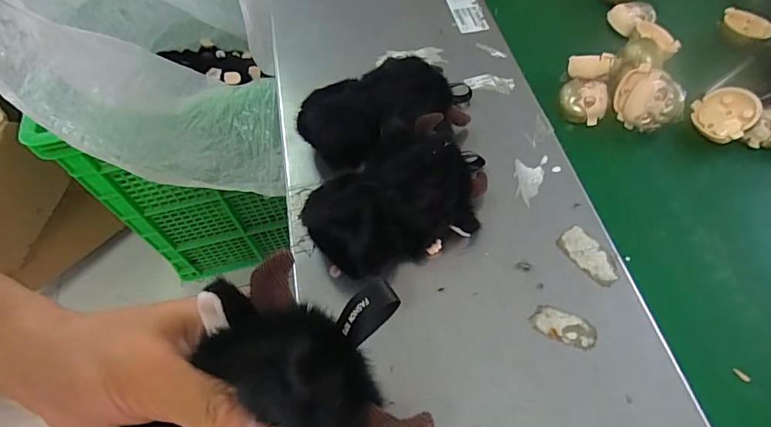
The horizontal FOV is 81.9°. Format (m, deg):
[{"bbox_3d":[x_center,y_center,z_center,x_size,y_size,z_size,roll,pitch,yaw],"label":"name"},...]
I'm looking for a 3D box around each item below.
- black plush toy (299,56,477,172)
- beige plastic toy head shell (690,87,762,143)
[{"bbox_3d":[0.007,-0.086,0.377,0.157,0.045,0.093,-20,59,-9],"label":"black plush toy"},{"bbox_3d":[0.310,-0.093,0.405,0.049,0.012,0.049,-52,52,10],"label":"beige plastic toy head shell"}]

